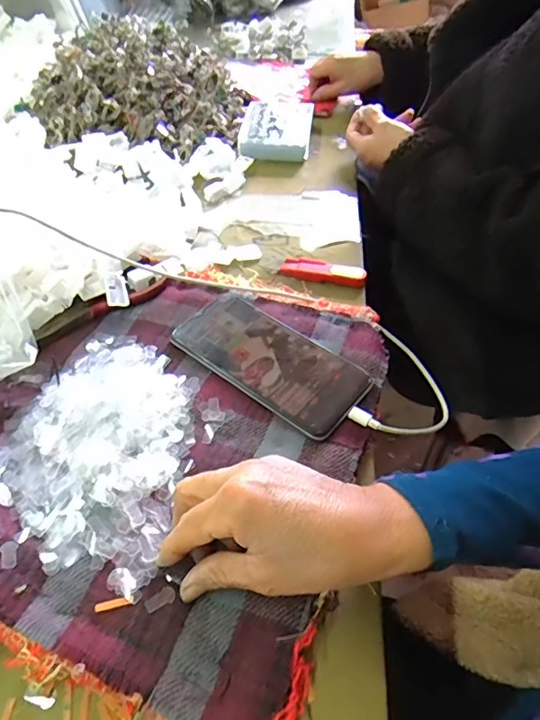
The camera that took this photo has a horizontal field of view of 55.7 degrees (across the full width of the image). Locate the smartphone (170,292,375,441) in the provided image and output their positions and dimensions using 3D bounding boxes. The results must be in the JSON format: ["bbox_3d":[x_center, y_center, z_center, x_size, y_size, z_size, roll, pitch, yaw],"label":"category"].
[{"bbox_3d":[-0.002,-0.003,0.417,0.160,0.012,0.076,30,55,25],"label":"smartphone"}]

